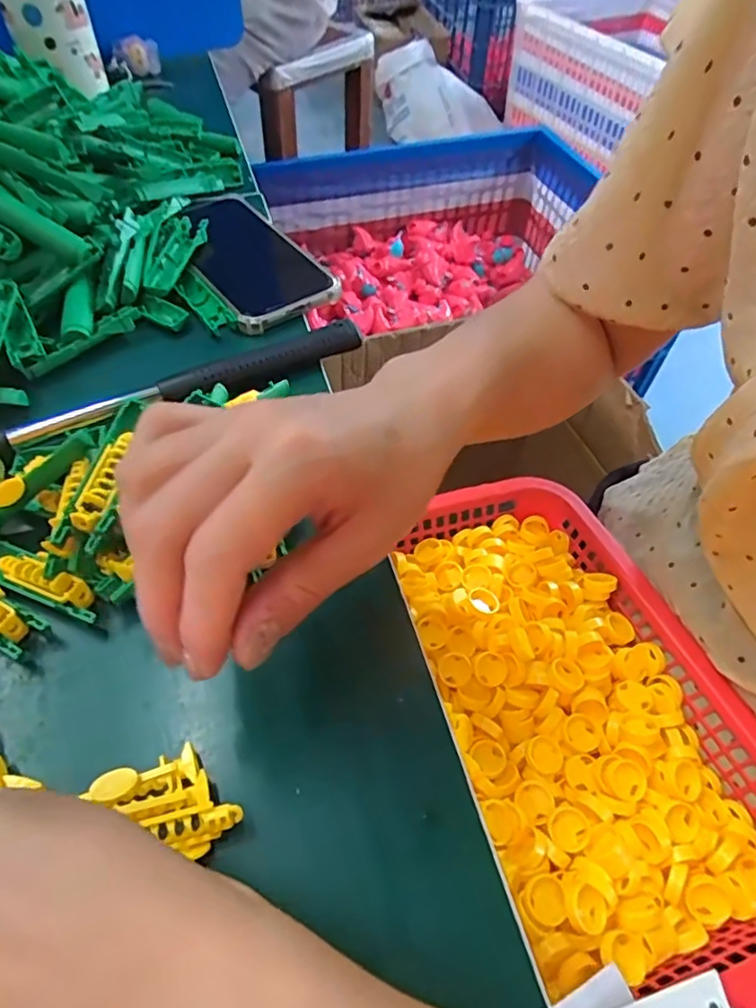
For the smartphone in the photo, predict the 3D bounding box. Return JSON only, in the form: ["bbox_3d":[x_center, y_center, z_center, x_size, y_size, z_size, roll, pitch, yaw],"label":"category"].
[{"bbox_3d":[-0.098,-0.184,0.434,0.074,0.012,0.157,-25,58,-20],"label":"smartphone"}]

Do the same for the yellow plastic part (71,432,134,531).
[{"bbox_3d":[-0.122,-0.010,0.263,0.010,0.007,0.046,9,65,5],"label":"yellow plastic part"}]

